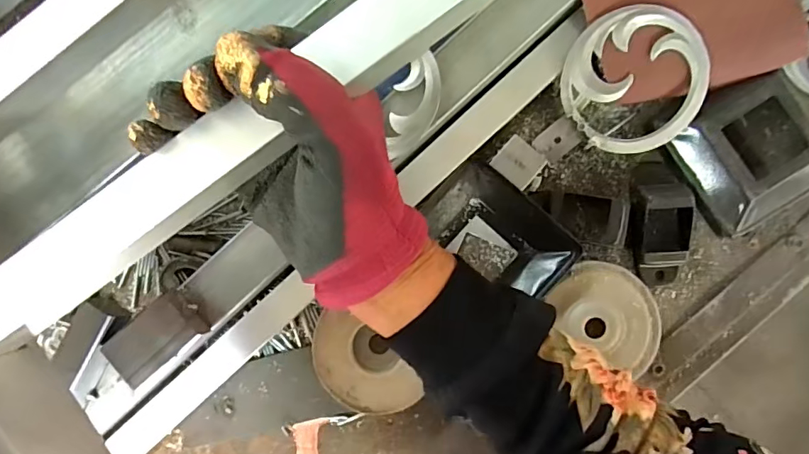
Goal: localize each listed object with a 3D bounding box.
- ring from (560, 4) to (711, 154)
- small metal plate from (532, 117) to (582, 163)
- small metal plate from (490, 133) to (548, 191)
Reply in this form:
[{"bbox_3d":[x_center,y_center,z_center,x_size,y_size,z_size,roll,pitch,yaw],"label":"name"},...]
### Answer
[{"bbox_3d":[0.167,-0.106,0.357,0.100,0.009,0.100,1,104,4],"label":"ring"},{"bbox_3d":[0.120,-0.067,0.383,0.034,0.004,0.024,-38,106,10],"label":"small metal plate"},{"bbox_3d":[0.086,-0.049,0.366,0.032,0.004,0.030,41,90,8],"label":"small metal plate"}]

